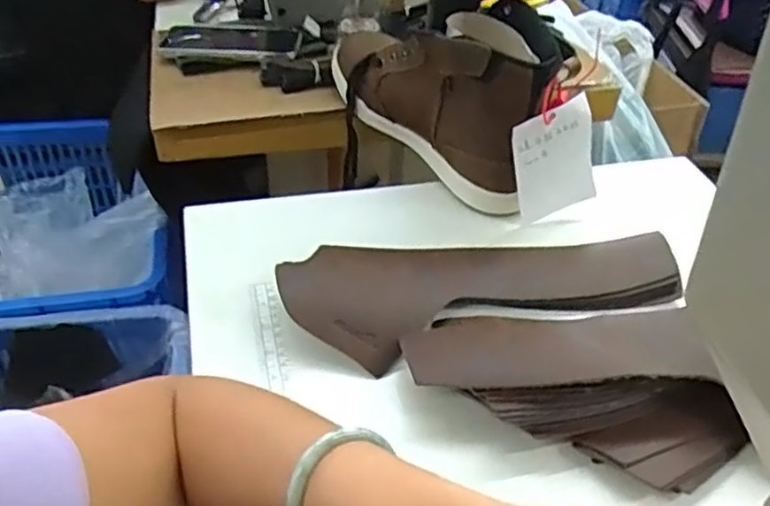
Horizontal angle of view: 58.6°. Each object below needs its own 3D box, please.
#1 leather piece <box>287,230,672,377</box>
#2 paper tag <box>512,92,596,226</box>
[{"bbox_3d":[0.082,0.027,0.563,0.321,0.029,0.108,-9,42,-15],"label":"leather piece"},{"bbox_3d":[0.152,-0.082,0.617,0.074,0.111,0.008,-22,42,-6],"label":"paper tag"}]

